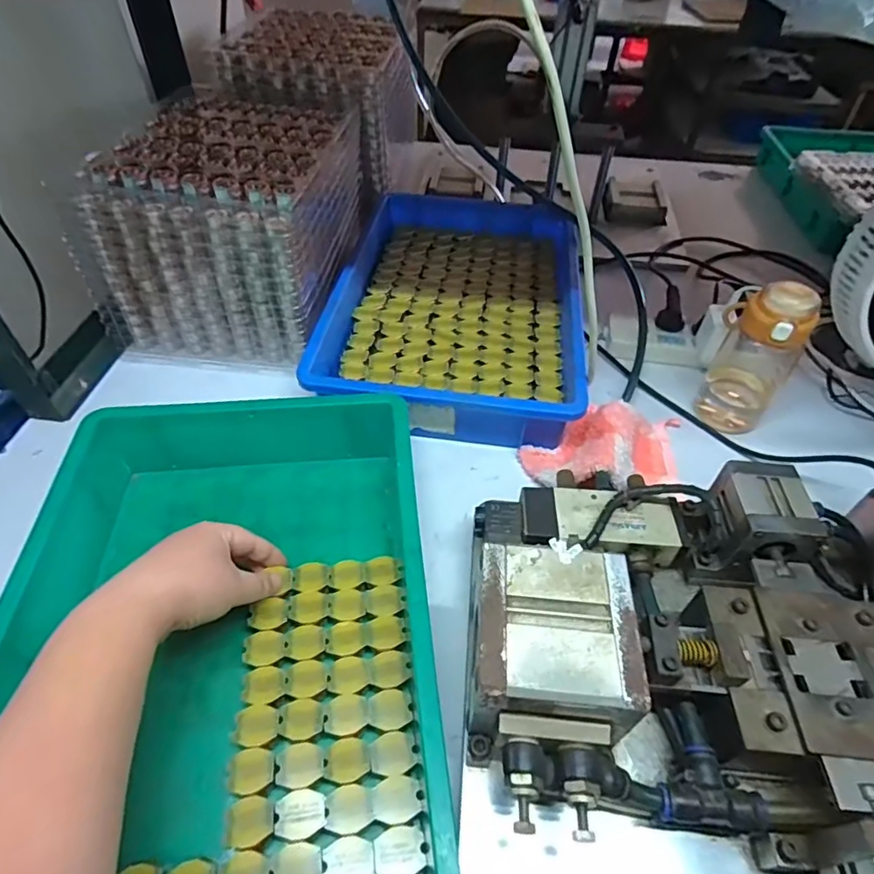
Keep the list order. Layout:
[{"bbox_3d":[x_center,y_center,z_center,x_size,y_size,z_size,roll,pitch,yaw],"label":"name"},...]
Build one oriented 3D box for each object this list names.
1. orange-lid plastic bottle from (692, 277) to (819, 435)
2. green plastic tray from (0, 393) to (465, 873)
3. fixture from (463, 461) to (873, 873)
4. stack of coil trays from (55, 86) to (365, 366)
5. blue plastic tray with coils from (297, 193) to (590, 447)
[{"bbox_3d":[0.336,-0.086,0.580,0.082,0.169,0.080,31,55,23],"label":"orange-lid plastic bottle"},{"bbox_3d":[-0.149,0.151,0.393,0.285,0.089,0.428,-4,49,-6],"label":"green plastic tray"},{"bbox_3d":[0.234,0.151,0.353,0.415,0.114,0.312,5,49,2],"label":"fixture"},{"bbox_3d":[-0.245,-0.280,0.698,0.243,0.191,0.344,6,49,3],"label":"stack of coil trays"},{"bbox_3d":[0.027,-0.187,0.697,0.300,0.062,0.462,5,49,2],"label":"blue plastic tray with coils"}]

